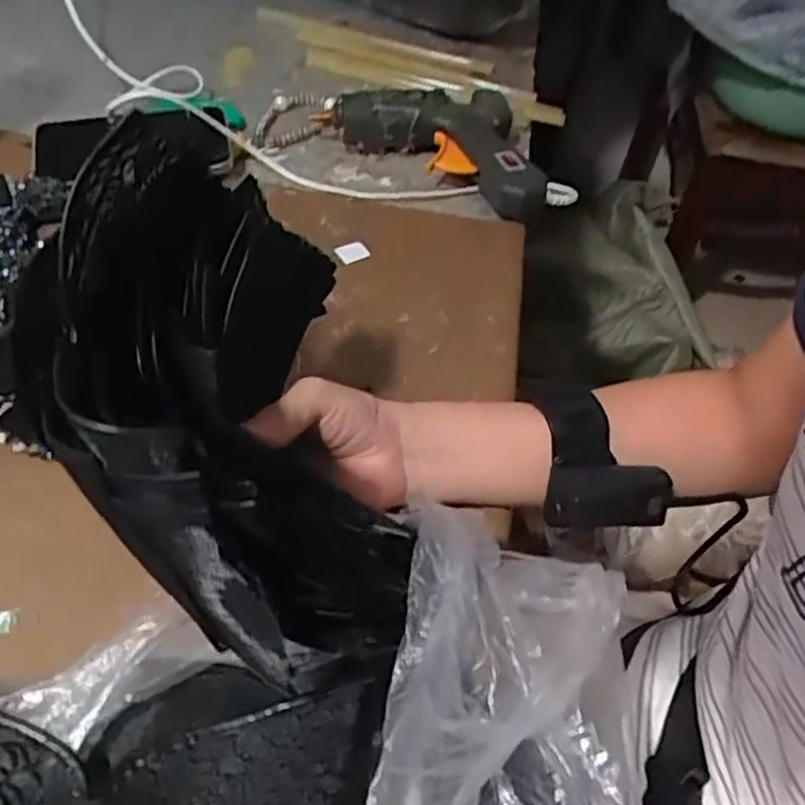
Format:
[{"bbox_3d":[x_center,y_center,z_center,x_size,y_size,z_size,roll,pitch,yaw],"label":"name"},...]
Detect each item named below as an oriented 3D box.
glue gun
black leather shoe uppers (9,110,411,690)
[{"bbox_3d":[0.041,-0.216,0.634,0.178,0.048,0.173,-13,53,-17],"label":"glue gun"},{"bbox_3d":[-0.066,0.002,0.328,0.073,0.194,0.212,-25,65,20],"label":"black leather shoe uppers"}]

